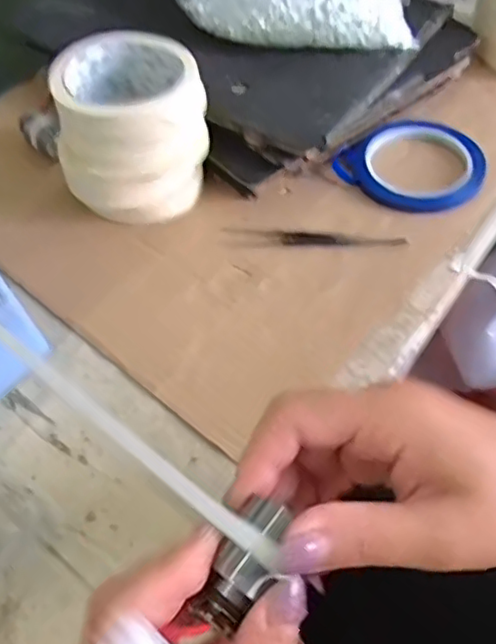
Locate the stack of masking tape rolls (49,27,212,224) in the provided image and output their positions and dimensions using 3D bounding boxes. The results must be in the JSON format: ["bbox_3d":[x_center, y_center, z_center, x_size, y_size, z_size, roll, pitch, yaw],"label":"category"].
[{"bbox_3d":[-0.083,-0.135,0.456,0.107,0.103,0.092,-13,54,-6],"label":"stack of masking tape rolls"}]

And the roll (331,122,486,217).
[{"bbox_3d":[0.134,-0.126,0.492,0.098,0.009,0.104,-2,54,3],"label":"roll"}]

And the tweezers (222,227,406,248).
[{"bbox_3d":[0.046,-0.060,0.455,0.132,0.005,0.018,6,55,8],"label":"tweezers"}]

